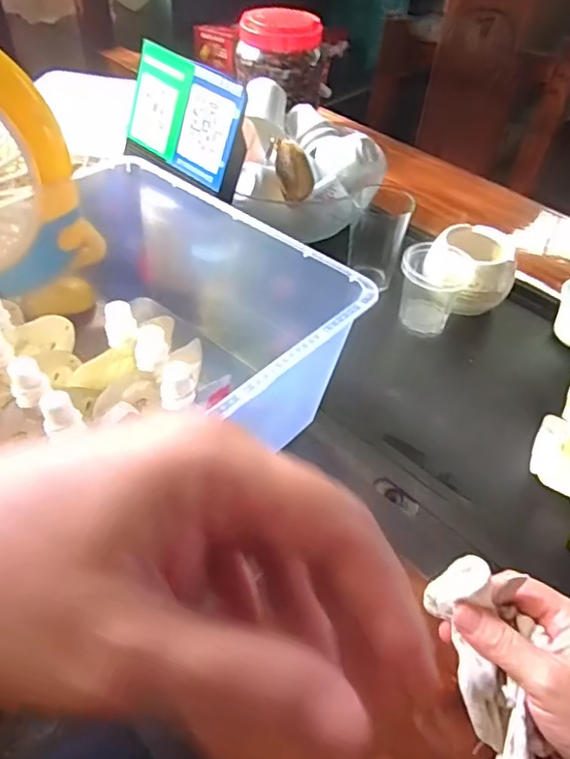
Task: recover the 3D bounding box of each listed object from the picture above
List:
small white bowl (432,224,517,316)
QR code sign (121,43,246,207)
[{"bbox_3d":[0.217,-0.126,0.638,0.080,0.066,0.077,2,47,-3],"label":"small white bowl"},{"bbox_3d":[-0.096,-0.249,0.539,0.142,0.102,0.016,34,33,23],"label":"QR code sign"}]

